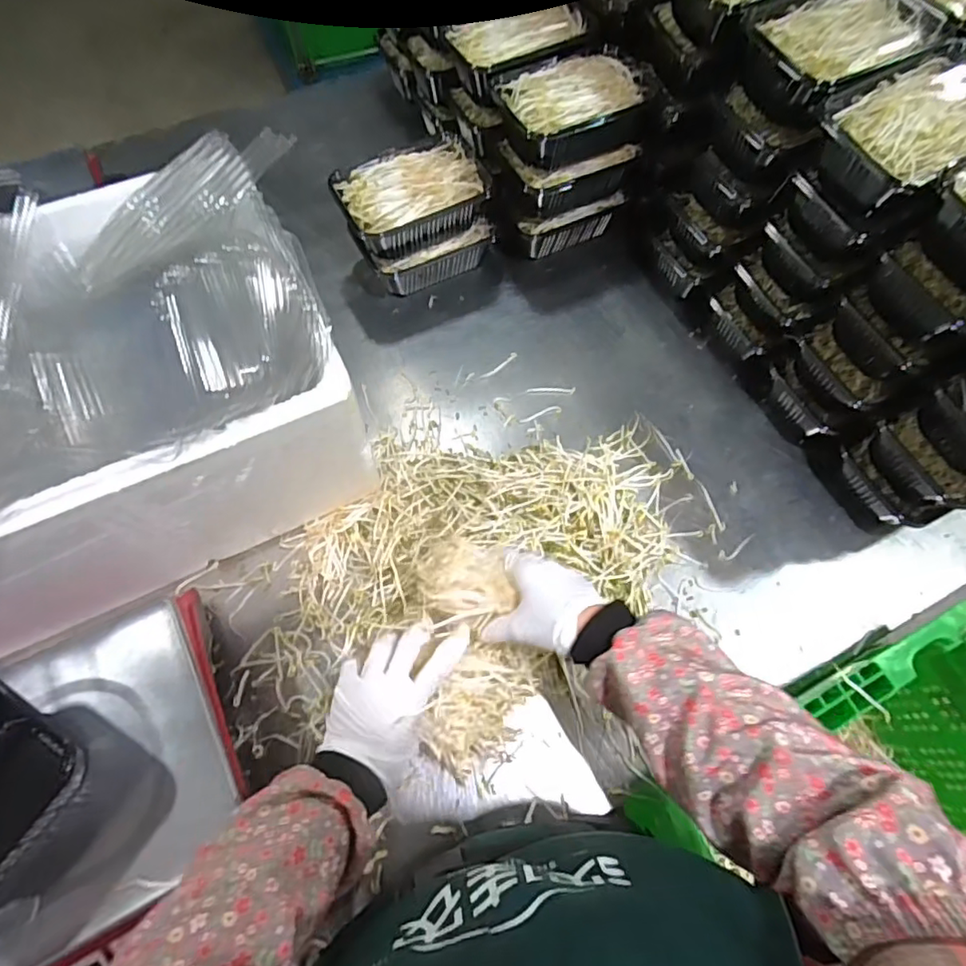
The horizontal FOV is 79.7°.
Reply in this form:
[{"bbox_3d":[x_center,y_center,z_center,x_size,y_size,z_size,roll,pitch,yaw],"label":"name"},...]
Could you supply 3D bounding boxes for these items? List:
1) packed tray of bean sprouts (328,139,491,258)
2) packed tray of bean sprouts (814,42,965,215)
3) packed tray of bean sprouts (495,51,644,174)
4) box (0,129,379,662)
[{"bbox_3d":[-0.088,-0.357,0.719,0.178,0.058,0.114,-22,69,-11],"label":"packed tray of bean sprouts"},{"bbox_3d":[0.398,-0.321,0.530,0.173,0.062,0.117,-28,70,-13],"label":"packed tray of bean sprouts"},{"bbox_3d":[0.109,-0.454,0.701,0.175,0.066,0.114,-27,70,-13],"label":"packed tray of bean sprouts"},{"bbox_3d":[-0.369,-0.087,0.537,0.439,0.288,0.321,-25,70,-12],"label":"box"}]

